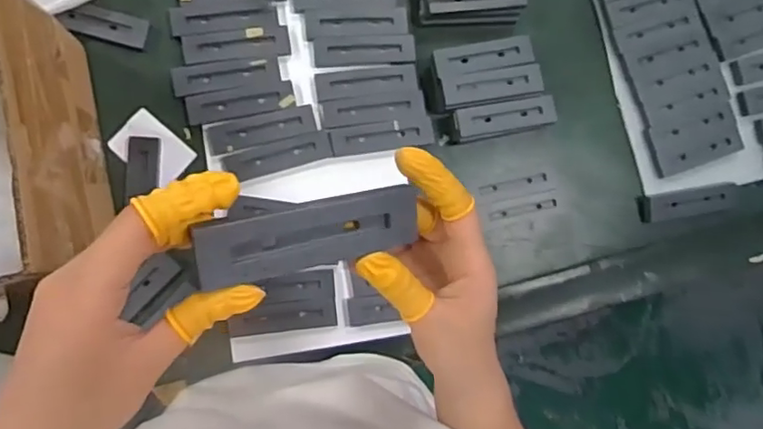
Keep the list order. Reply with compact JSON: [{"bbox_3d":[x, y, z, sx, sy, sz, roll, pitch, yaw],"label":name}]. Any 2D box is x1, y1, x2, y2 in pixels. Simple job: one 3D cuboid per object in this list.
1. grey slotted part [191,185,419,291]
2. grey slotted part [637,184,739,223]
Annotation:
[{"bbox_3d":[-0.033,0.012,0.280,0.106,0.012,0.036,-13,117,-29],"label":"grey slotted part"},{"bbox_3d":[0.350,-0.013,0.673,0.114,0.018,0.032,-9,89,-9],"label":"grey slotted part"}]

